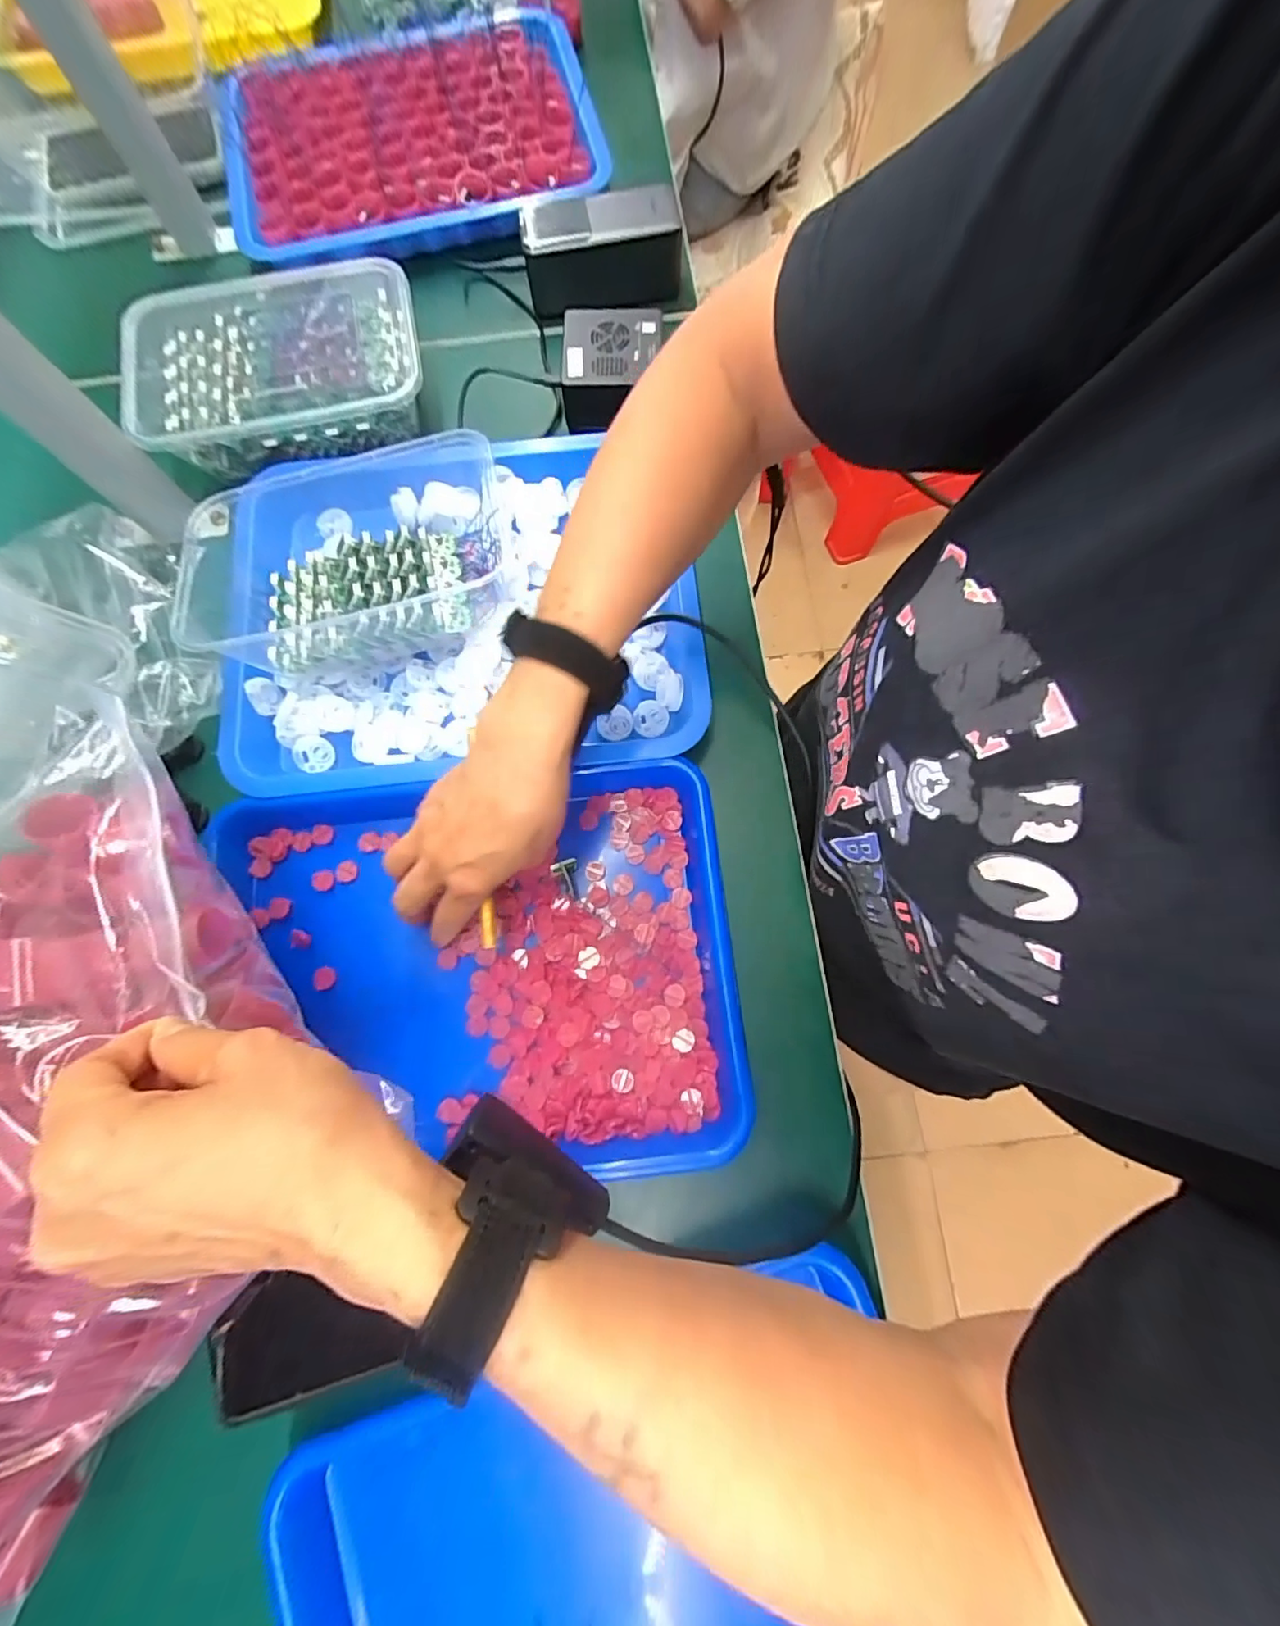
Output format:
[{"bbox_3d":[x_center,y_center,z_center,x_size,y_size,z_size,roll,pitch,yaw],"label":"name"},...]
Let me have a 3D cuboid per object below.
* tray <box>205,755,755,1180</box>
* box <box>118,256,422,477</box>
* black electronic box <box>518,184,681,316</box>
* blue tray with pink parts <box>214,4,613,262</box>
[{"bbox_3d":[-0.101,0.096,0.351,0.316,0.030,0.238,-6,77,-1],"label":"tray"},{"bbox_3d":[-0.277,-0.340,0.426,0.213,0.055,0.134,-12,77,-2],"label":"box"},{"bbox_3d":[-0.032,-0.472,0.460,0.128,0.056,0.054,-13,77,-3],"label":"black electronic box"},{"bbox_3d":[-0.210,-0.626,0.504,0.323,0.043,0.281,-12,77,-2],"label":"blue tray with pink parts"}]

